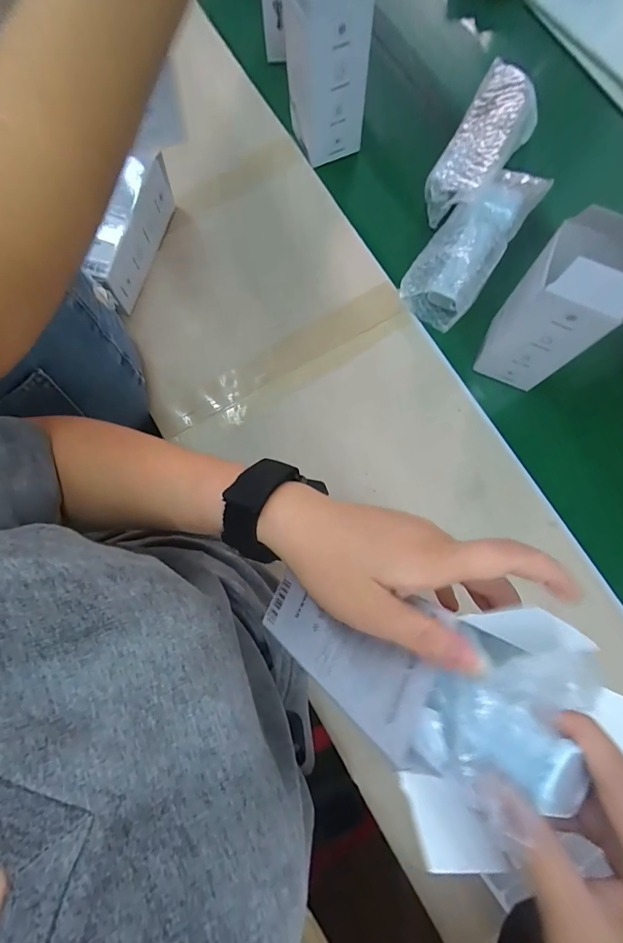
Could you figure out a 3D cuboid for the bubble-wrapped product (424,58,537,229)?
[{"bbox_3d":[0.207,-0.392,0.511,0.073,0.052,0.195,30,80,7],"label":"bubble-wrapped product"}]

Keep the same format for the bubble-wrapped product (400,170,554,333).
[{"bbox_3d":[0.187,-0.269,0.494,0.085,0.044,0.195,40,98,9],"label":"bubble-wrapped product"}]

